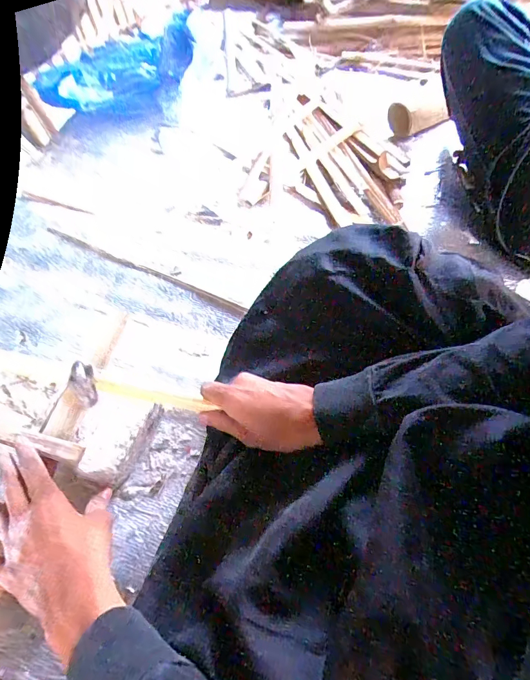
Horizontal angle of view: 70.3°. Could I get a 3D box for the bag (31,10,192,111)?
[{"bbox_3d":[-0.403,-0.733,0.978,0.384,0.121,0.420,-37,64,-18],"label":"bag"}]

